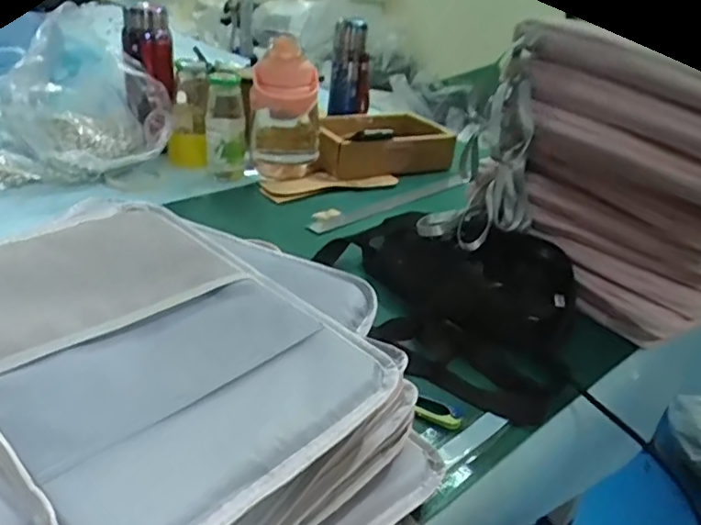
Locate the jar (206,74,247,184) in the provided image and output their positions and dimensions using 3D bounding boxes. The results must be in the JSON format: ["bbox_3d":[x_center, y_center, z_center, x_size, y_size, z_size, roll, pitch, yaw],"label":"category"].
[{"bbox_3d":[-0.195,-0.212,0.933,0.061,0.153,0.083,0,31,-13],"label":"jar"}]

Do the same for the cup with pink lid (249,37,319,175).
[{"bbox_3d":[-0.098,-0.225,0.909,0.108,0.192,0.084,3,30,-9],"label":"cup with pink lid"}]

